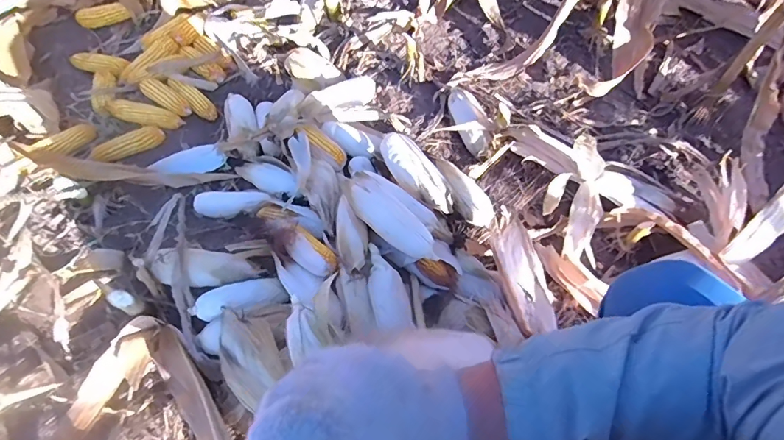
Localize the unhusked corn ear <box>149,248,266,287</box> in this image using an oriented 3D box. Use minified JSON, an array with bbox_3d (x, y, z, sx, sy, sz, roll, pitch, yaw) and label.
[{"bbox_3d":[-0.358,0.092,0.850,0.191,0.067,0.076,-2,62,-1],"label":"unhusked corn ear"}]

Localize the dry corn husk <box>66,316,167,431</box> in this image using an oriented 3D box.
[{"bbox_3d":[-0.485,0.273,0.786,0.082,0.065,0.194,17,63,9],"label":"dry corn husk"}]

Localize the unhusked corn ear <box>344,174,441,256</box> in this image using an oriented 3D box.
[{"bbox_3d":[-0.006,-0.005,0.825,0.078,0.071,0.222,-41,69,-19],"label":"unhusked corn ear"}]

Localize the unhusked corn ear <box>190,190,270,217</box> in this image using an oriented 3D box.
[{"bbox_3d":[-0.354,-0.038,0.972,0.183,0.042,0.065,-2,61,5],"label":"unhusked corn ear"}]

